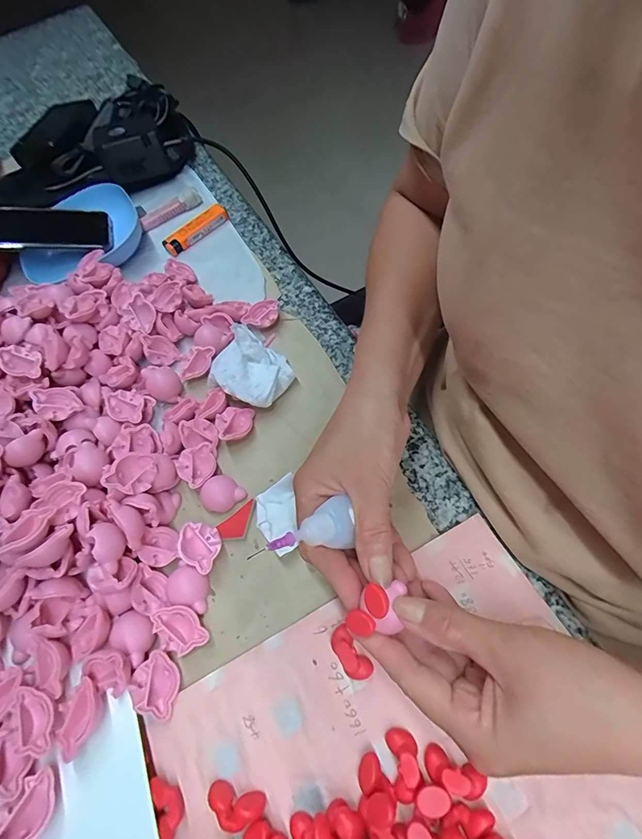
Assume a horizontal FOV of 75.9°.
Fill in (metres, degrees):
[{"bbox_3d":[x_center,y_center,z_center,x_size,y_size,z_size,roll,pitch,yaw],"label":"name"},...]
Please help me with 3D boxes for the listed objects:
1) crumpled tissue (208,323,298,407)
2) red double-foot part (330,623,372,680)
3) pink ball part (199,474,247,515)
[{"bbox_3d":[-0.058,-0.044,0.346,0.060,0.034,0.059,30,70,22],"label":"crumpled tissue"},{"bbox_3d":[0.017,0.141,0.248,0.015,0.009,0.030,-35,62,-10],"label":"red double-foot part"},{"bbox_3d":[-0.076,0.057,0.313,0.027,0.010,0.028,-4,61,7],"label":"pink ball part"}]

